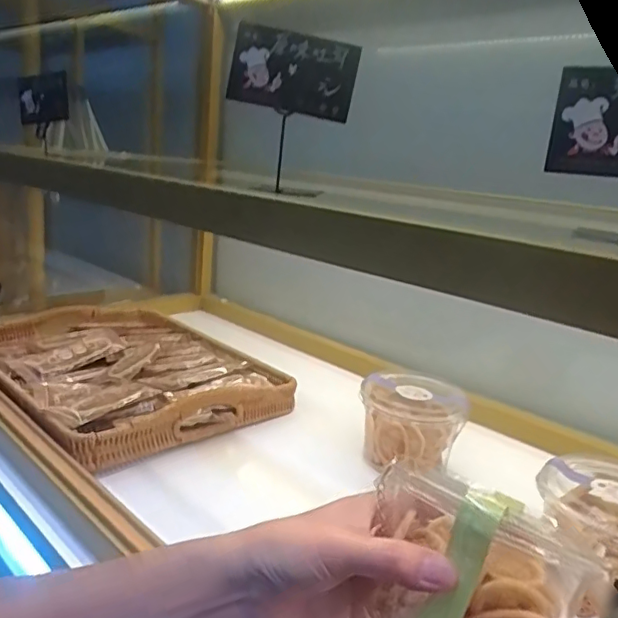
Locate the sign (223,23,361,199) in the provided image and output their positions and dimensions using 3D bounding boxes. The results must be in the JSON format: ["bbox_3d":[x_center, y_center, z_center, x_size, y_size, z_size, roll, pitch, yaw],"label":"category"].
[{"bbox_3d":[-0.016,-0.143,0.409,0.091,0.110,0.020,8,14,5],"label":"sign"}]

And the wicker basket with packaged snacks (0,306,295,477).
[{"bbox_3d":[-0.261,0.078,0.764,0.306,0.057,0.422,-10,22,-44],"label":"wicker basket with packaged snacks"}]

